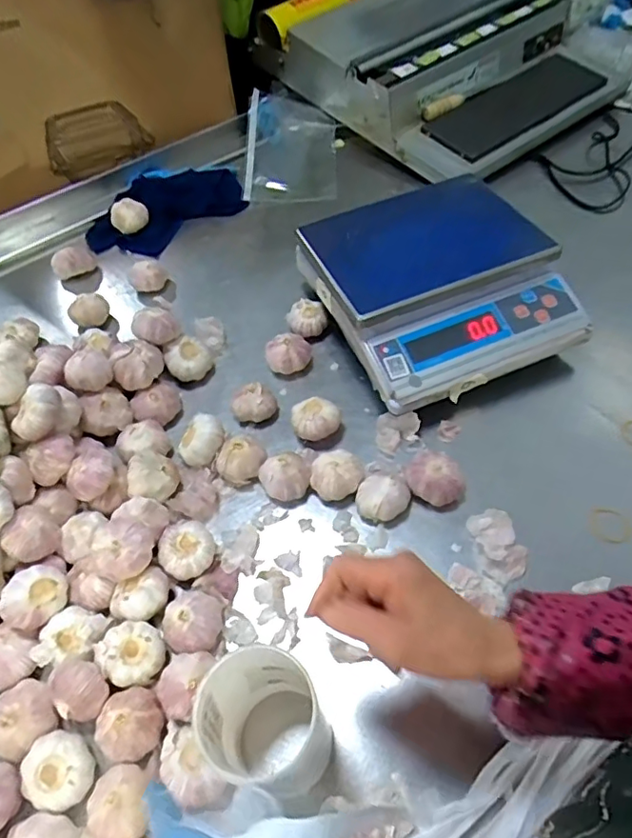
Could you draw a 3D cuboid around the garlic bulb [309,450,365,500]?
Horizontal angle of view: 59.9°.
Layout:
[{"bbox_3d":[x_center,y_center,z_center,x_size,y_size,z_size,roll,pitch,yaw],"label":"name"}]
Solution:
[{"bbox_3d":[0.023,0.066,0.619,0.054,0.038,0.051,-3,54,4],"label":"garlic bulb"}]

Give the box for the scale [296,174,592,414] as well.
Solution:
[{"bbox_3d":[0.164,-0.173,0.736,0.296,0.119,0.305,-21,55,-9],"label":"scale"}]

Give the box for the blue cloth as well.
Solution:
[{"bbox_3d":[-0.268,-0.376,0.981,0.293,0.061,0.156,-22,55,-10],"label":"blue cloth"}]

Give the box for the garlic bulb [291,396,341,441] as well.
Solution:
[{"bbox_3d":[0.000,0.002,0.670,0.055,0.045,0.050,-3,54,4],"label":"garlic bulb"}]

